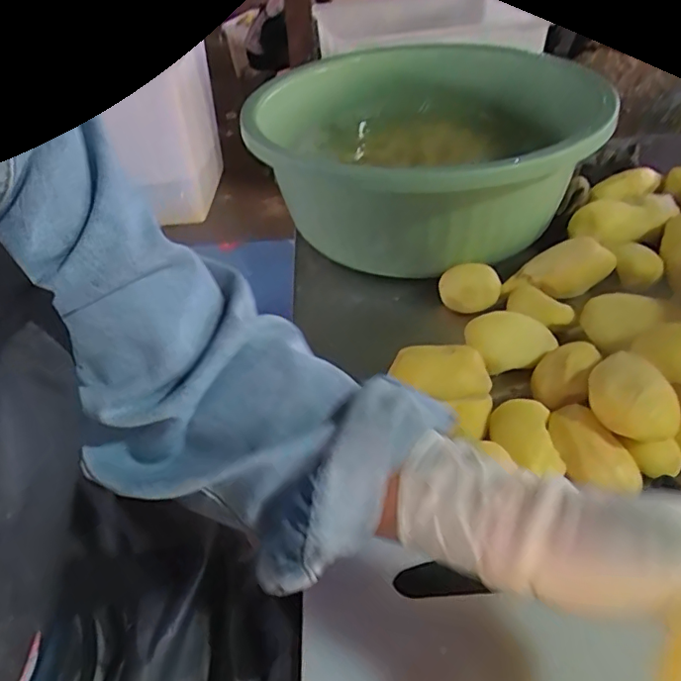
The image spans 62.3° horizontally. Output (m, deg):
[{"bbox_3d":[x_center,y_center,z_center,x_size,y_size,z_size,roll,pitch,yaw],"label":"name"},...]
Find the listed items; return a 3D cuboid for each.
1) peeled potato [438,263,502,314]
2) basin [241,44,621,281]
[{"bbox_3d":[0.136,-0.056,0.596,0.063,0.039,0.047,6,42,11],"label":"peeled potato"},{"bbox_3d":[0.113,-0.245,0.701,0.349,0.156,0.408,30,52,32],"label":"basin"}]

